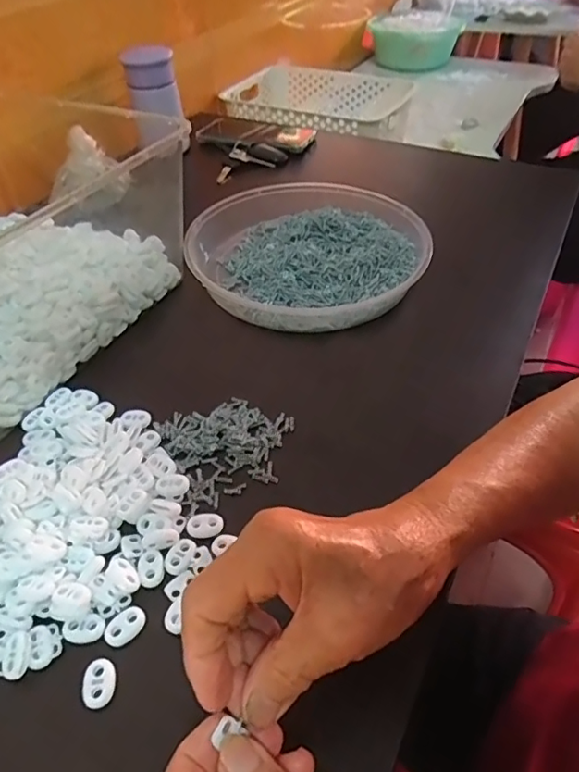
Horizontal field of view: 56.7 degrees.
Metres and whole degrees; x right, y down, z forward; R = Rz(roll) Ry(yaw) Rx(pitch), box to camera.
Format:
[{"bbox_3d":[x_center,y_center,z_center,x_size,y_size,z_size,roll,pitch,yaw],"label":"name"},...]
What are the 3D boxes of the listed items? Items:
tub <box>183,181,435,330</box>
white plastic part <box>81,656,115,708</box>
[{"bbox_3d":[0.016,-0.135,0.534,0.227,0.044,0.229,-1,45,1],"label":"tub"},{"bbox_3d":[-0.097,0.150,0.273,0.015,0.004,0.022,-7,45,-5],"label":"white plastic part"}]

